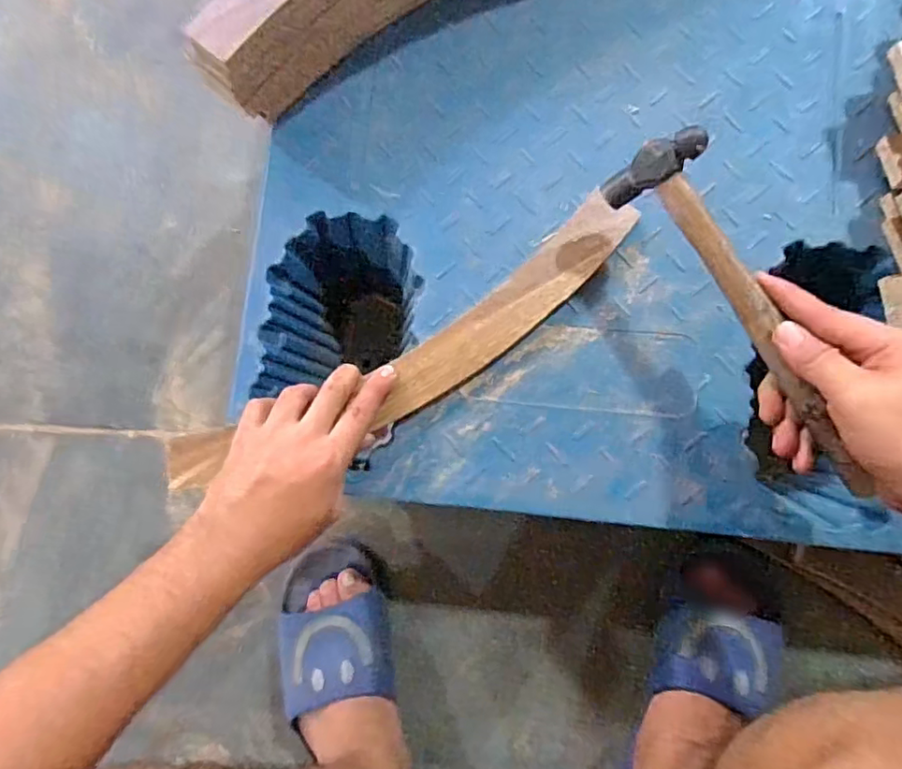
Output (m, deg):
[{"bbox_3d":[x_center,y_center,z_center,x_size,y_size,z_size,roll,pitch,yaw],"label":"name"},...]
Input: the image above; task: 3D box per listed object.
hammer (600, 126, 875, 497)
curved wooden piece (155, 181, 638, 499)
[{"bbox_3d":[0.207,-0.049,0.409,0.061,0.036,0.275,-29,82,0],"label":"hammer"},{"bbox_3d":[-0.035,-0.021,0.490,0.435,0.018,0.077,-30,81,-1],"label":"curved wooden piece"}]

